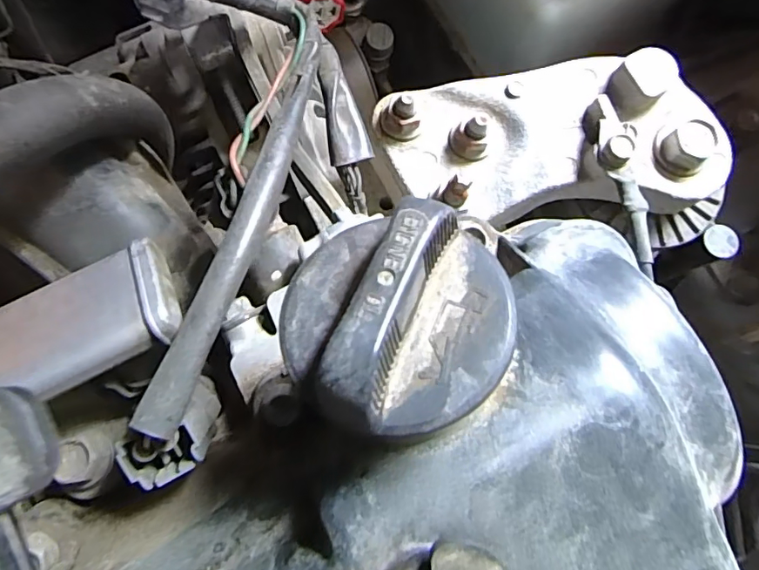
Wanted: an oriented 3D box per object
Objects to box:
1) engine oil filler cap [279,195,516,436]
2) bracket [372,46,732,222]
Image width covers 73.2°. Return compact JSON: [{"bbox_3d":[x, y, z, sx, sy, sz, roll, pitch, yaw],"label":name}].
[{"bbox_3d":[0.003,0.005,0.098,0.044,0.023,0.042,0,77,-2],"label":"engine oil filler cap"},{"bbox_3d":[0.069,-0.061,0.208,0.136,0.027,0.065,0,77,-2],"label":"bracket"}]

